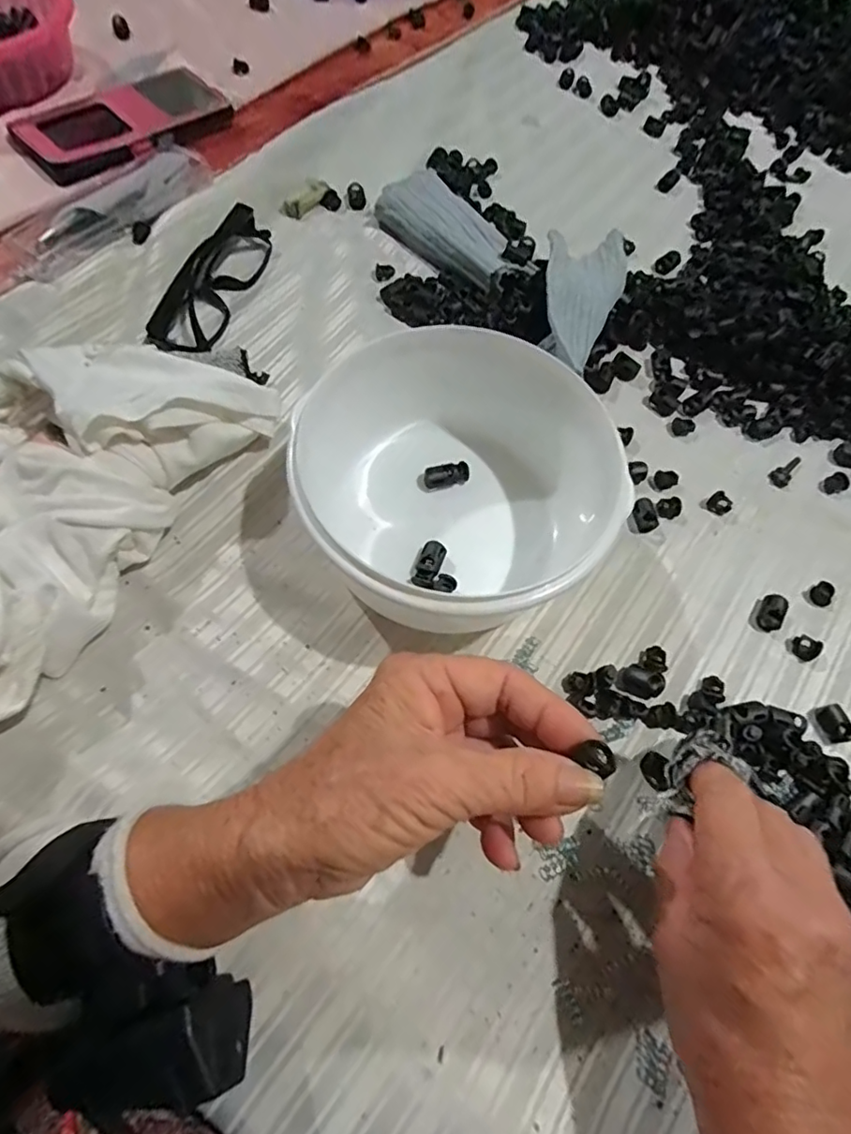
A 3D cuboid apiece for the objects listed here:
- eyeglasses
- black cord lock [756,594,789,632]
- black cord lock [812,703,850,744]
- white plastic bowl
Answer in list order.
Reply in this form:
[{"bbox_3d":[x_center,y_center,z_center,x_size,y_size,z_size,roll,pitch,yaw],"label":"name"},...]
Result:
[{"bbox_3d":[-0.143,-0.195,0.380,0.030,0.024,0.134,18,64,5],"label":"eyeglasses"},{"bbox_3d":[0.201,0.027,0.321,0.015,0.008,0.020,39,68,14],"label":"black cord lock"},{"bbox_3d":[0.219,0.084,0.297,0.014,0.009,0.020,-22,68,-14],"label":"black cord lock"},{"bbox_3d":[0.013,-0.038,0.295,0.143,0.081,0.150,1,64,-3],"label":"white plastic bowl"}]

